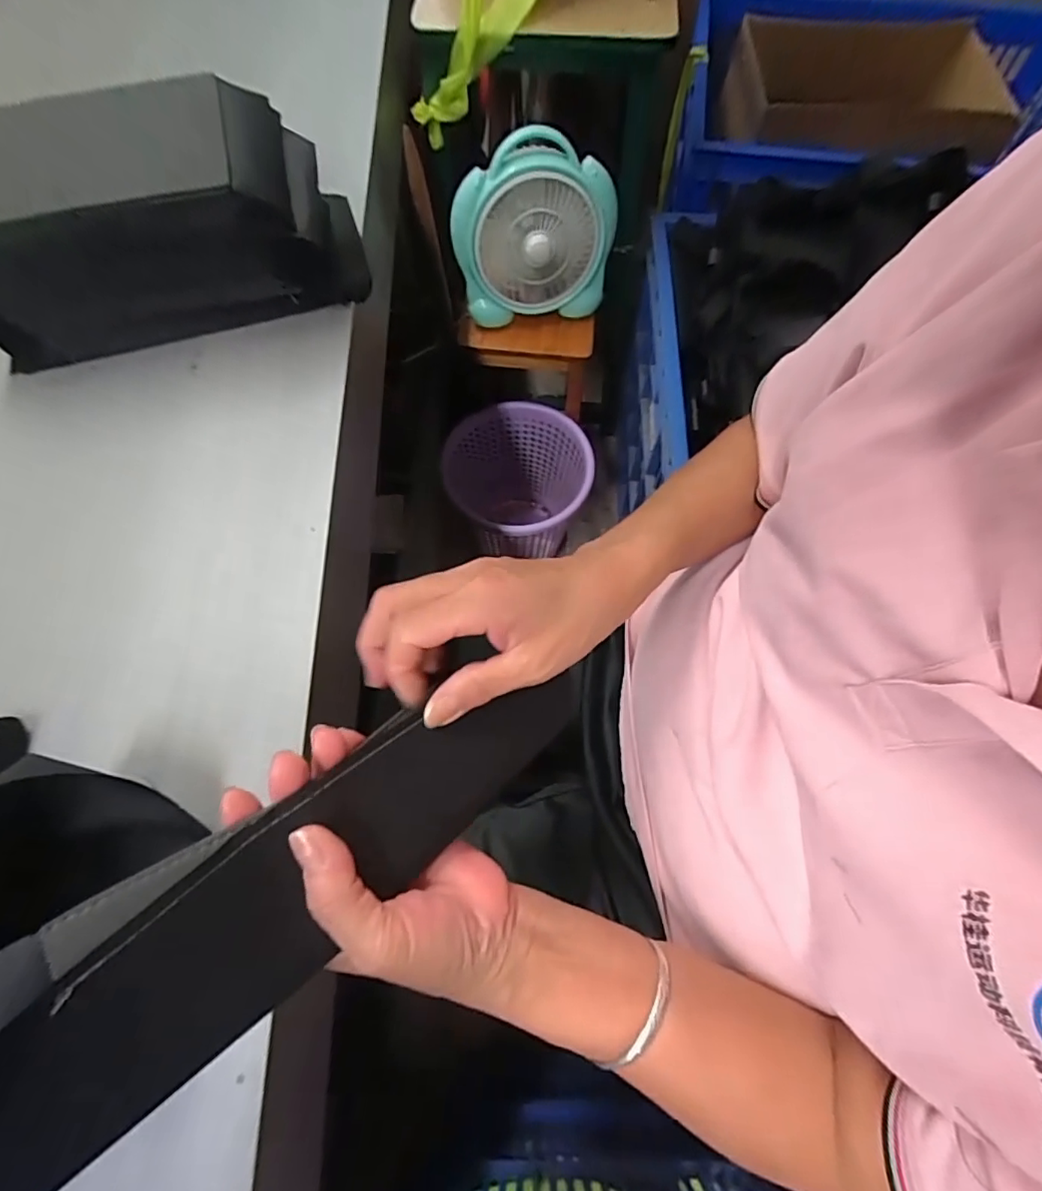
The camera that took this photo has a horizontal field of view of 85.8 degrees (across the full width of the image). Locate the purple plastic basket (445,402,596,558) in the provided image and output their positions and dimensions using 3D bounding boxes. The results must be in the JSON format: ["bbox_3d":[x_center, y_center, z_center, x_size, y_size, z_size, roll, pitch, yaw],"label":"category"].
[{"bbox_3d":[0.000,-0.195,1.132,0.249,0.330,0.258,-19,68,-8],"label":"purple plastic basket"}]

